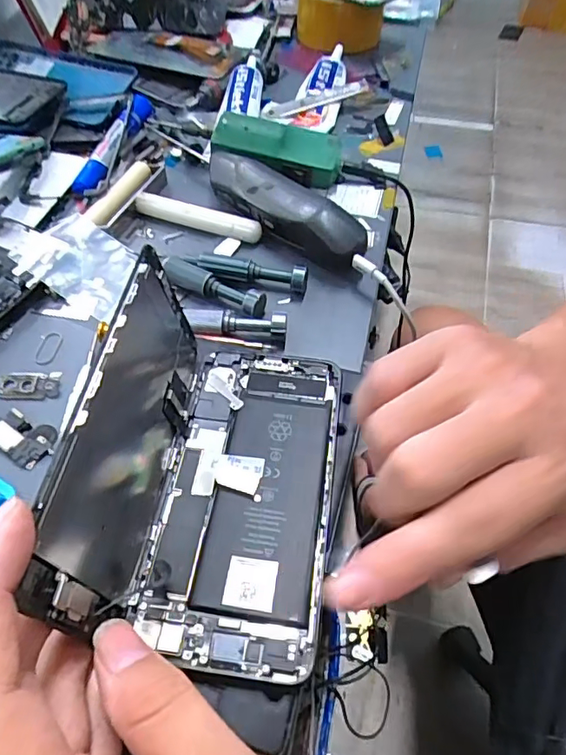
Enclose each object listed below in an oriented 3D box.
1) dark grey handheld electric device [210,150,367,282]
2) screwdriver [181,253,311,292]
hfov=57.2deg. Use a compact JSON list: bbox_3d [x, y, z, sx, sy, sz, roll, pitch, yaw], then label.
[{"bbox_3d":[0.000,-0.121,0.368,0.035,0.030,0.148,-38,61,-25],"label":"dark grey handheld electric device"},{"bbox_3d":[-0.026,-0.070,0.342,0.084,0.015,0.011,10,53,8],"label":"screwdriver"}]

